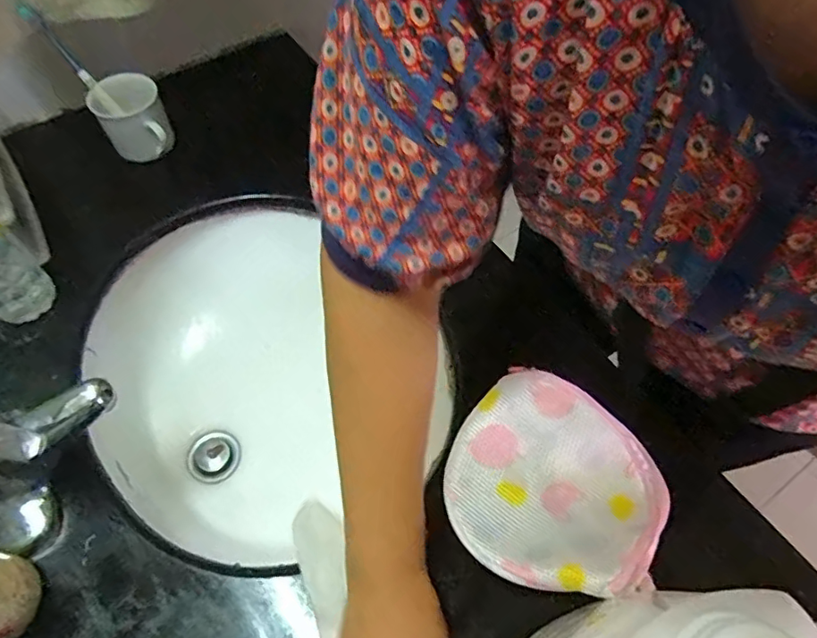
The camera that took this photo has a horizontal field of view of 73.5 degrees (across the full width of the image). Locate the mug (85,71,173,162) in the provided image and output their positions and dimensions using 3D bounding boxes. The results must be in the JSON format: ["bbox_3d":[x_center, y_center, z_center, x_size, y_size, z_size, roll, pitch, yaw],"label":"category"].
[{"bbox_3d":[-0.332,-0.242,0.668,0.075,0.084,0.083,-22,60,-12],"label":"mug"}]

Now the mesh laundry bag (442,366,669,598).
[{"bbox_3d":[0.121,0.132,0.457,0.173,0.046,0.175,27,62,17],"label":"mesh laundry bag"}]

